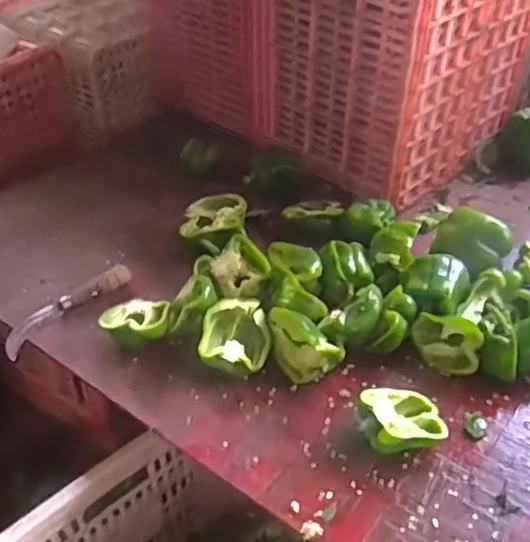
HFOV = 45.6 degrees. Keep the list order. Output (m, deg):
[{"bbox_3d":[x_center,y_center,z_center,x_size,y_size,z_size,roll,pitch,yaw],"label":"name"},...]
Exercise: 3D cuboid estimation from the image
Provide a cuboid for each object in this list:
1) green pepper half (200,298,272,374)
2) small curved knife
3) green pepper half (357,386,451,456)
[{"bbox_3d":[-0.033,0.083,0.760,0.080,0.055,0.097,5,40,4],"label":"green pepper half"},{"bbox_3d":[-0.258,0.042,0.815,0.045,0.033,0.179,32,49,32],"label":"small curved knife"},{"bbox_3d":[0.142,0.155,0.657,0.088,0.049,0.065,-8,41,-12],"label":"green pepper half"}]

